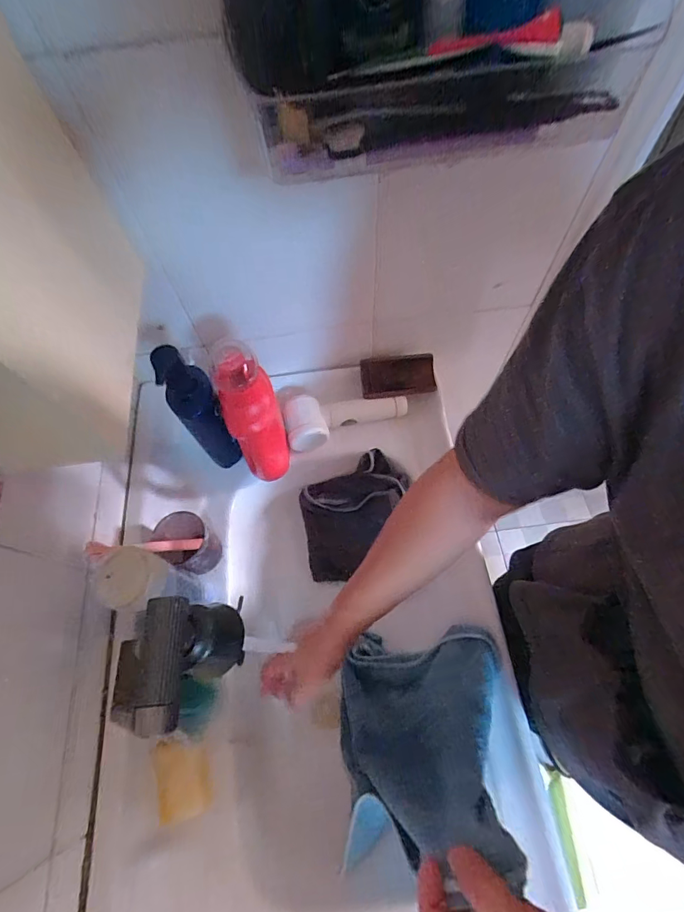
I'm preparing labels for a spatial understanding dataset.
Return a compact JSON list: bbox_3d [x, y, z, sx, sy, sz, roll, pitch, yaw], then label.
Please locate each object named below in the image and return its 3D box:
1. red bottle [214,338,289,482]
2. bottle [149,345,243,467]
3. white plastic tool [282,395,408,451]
[{"bbox_3d":[-0.109,-0.044,0.535,0.066,0.212,0.069,-6,64,1],"label":"red bottle"},{"bbox_3d":[-0.185,-0.059,0.551,0.053,0.210,0.052,-2,64,3],"label":"bottle"},{"bbox_3d":[0.005,-0.056,0.637,0.189,0.051,0.081,-2,64,3],"label":"white plastic tool"}]

